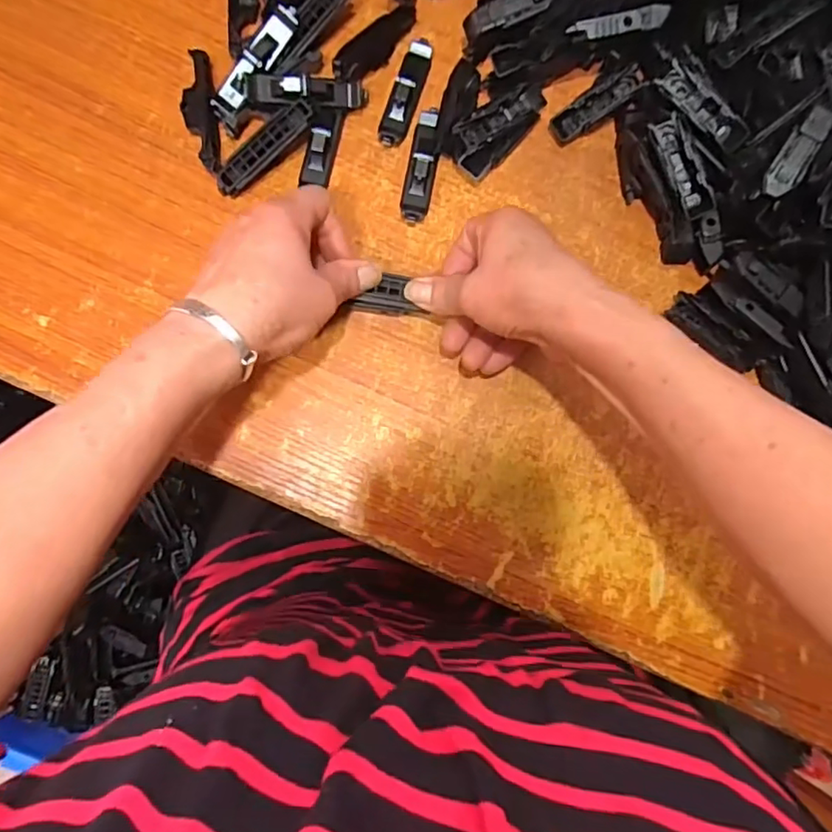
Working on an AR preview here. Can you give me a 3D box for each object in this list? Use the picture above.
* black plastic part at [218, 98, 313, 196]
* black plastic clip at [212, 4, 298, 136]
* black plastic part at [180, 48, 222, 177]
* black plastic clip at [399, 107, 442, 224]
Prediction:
[{"bbox_3d":[-0.098,-0.173,0.378,0.077,0.007,0.016,-42,89,5],"label":"black plastic part"},{"bbox_3d":[-0.106,-0.228,0.381,0.023,0.016,0.083,35,94,-1],"label":"black plastic clip"},{"bbox_3d":[-0.141,-0.198,0.385,0.021,0.016,0.080,-8,85,-7],"label":"black plastic part"},{"bbox_3d":[0.005,-0.169,0.393,0.019,0.020,0.077,10,83,-5],"label":"black plastic clip"}]

